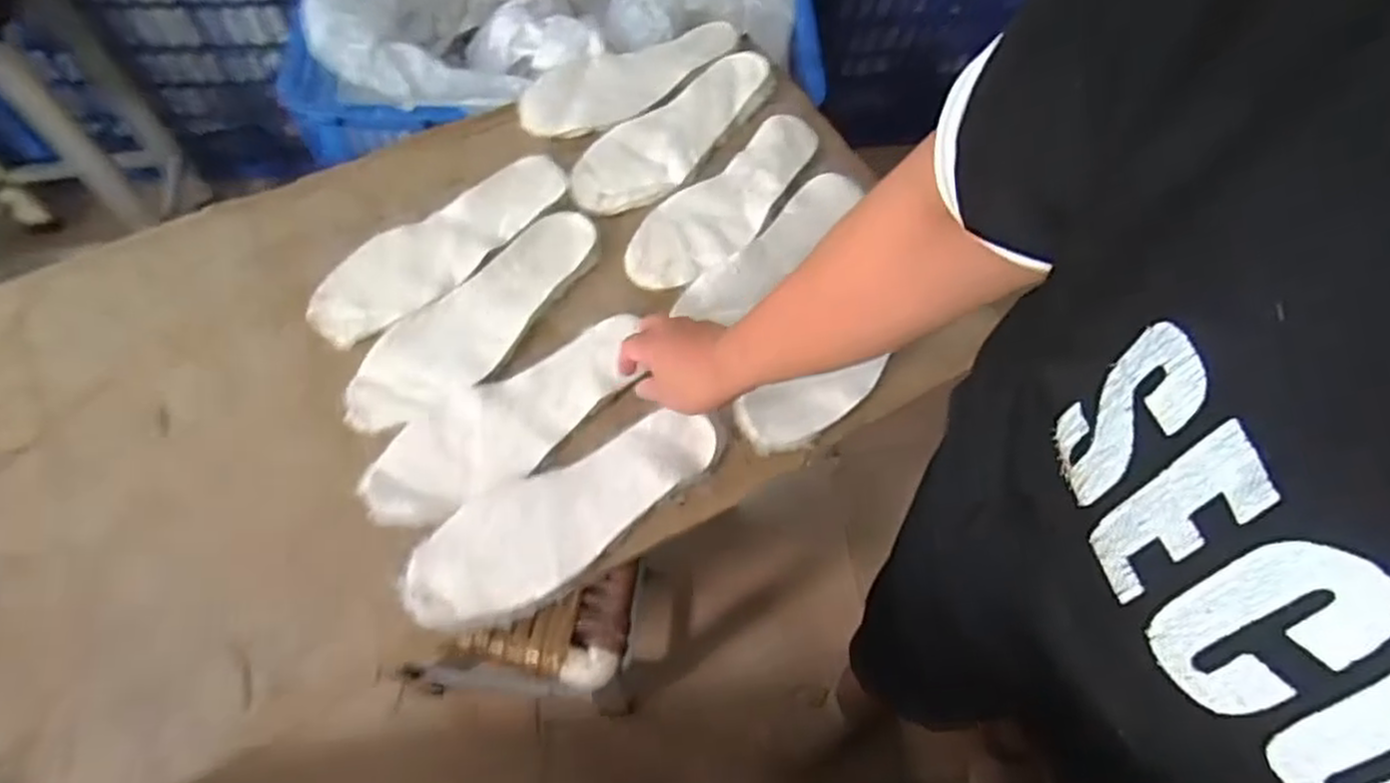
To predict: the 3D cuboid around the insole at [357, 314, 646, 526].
[{"bbox_3d":[-0.152,0.021,0.646,0.252,0.011,0.090,-36,70,-21],"label":"insole"}]

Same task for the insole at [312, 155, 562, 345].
[{"bbox_3d":[-0.233,-0.137,0.730,0.266,0.016,0.088,-35,70,-19],"label":"insole"}]

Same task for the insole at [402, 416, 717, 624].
[{"bbox_3d":[-0.100,0.096,0.623,0.263,0.013,0.087,-30,68,-17],"label":"insole"}]

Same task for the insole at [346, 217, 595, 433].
[{"bbox_3d":[-0.190,-0.068,0.696,0.087,0.010,0.273,40,67,16],"label":"insole"}]

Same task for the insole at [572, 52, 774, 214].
[{"bbox_3d":[-0.018,-0.274,0.816,0.085,0.019,0.266,42,68,17],"label":"insole"}]

